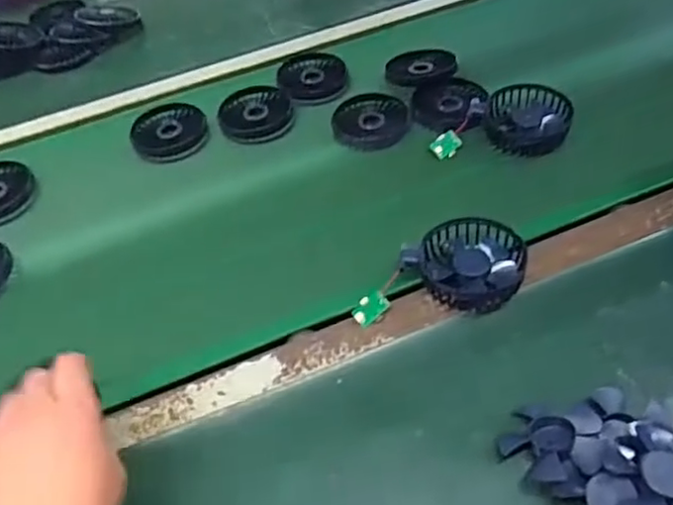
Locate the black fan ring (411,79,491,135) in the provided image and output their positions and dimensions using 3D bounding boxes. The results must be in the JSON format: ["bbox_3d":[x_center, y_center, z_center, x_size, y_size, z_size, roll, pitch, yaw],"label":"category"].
[{"bbox_3d":[0.128,-0.168,0.724,0.083,0.013,0.092,-9,49,-1],"label":"black fan ring"}]

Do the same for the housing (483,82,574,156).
[{"bbox_3d":[0.204,-0.142,0.688,0.086,0.027,0.083,7,51,13],"label":"housing"}]

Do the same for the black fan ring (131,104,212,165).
[{"bbox_3d":[-0.193,-0.139,0.748,0.085,0.013,0.095,-11,50,-3],"label":"black fan ring"}]

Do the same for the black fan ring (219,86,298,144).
[{"bbox_3d":[-0.093,-0.162,0.751,0.085,0.012,0.088,-3,50,4],"label":"black fan ring"}]

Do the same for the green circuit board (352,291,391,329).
[{"bbox_3d":[0.029,0.048,0.551,0.031,0.004,0.022,-40,69,-4],"label":"green circuit board"}]

